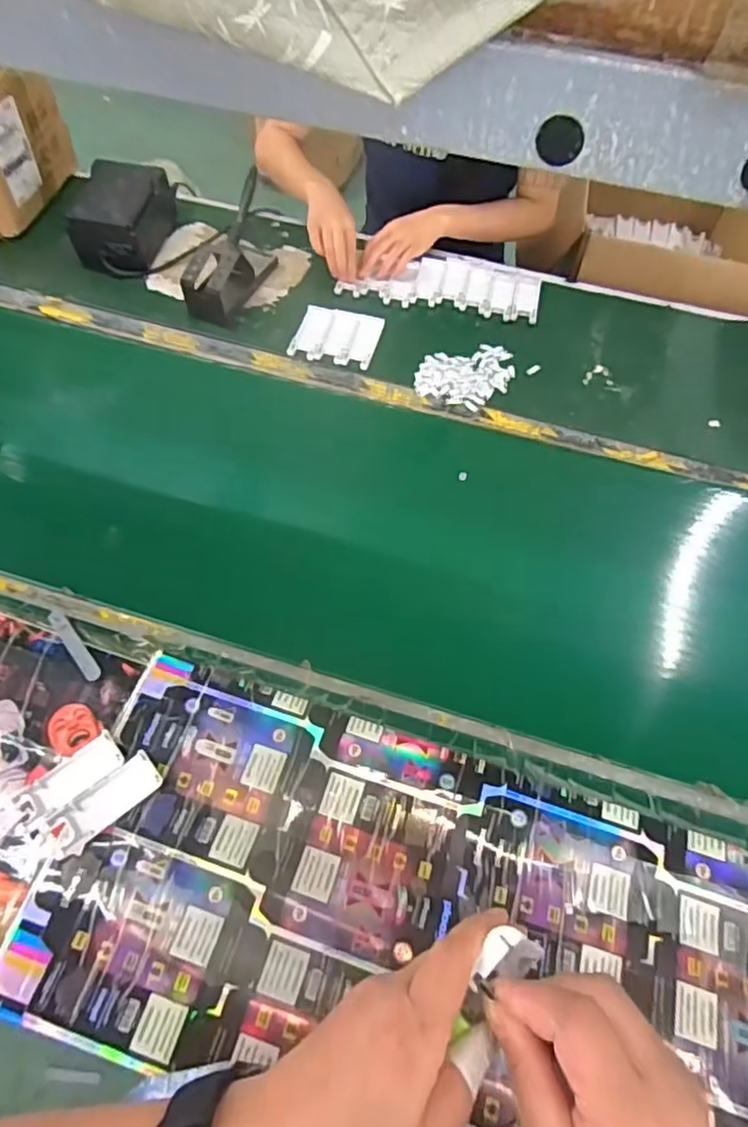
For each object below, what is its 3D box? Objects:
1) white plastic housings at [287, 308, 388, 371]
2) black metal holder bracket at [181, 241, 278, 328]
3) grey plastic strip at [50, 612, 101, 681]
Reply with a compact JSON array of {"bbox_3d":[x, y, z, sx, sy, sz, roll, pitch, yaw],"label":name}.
[{"bbox_3d":[-0.054,-0.334,0.910,0.119,0.007,0.104,11,60,5],"label":"white plastic housings"},{"bbox_3d":[-0.218,-0.434,0.927,0.078,0.069,0.152,19,61,9],"label":"black metal holder bracket"},{"bbox_3d":[-0.317,0.085,0.657,0.015,0.006,0.099,-35,67,-20],"label":"grey plastic strip"}]

